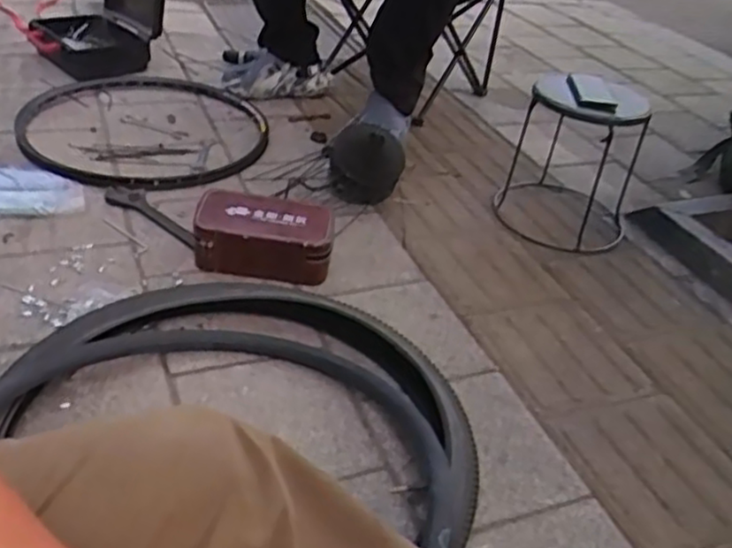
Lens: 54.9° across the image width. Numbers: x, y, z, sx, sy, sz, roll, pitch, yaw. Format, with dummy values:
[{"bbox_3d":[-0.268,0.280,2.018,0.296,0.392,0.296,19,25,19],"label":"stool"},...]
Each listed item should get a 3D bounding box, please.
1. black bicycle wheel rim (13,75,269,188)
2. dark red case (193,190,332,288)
[{"bbox_3d":[-0.529,-0.355,1.653,0.553,0.033,0.611,-21,44,-34],"label":"black bicycle wheel rim"},{"bbox_3d":[-0.180,-0.059,1.249,0.240,0.104,0.108,11,37,5],"label":"dark red case"}]

